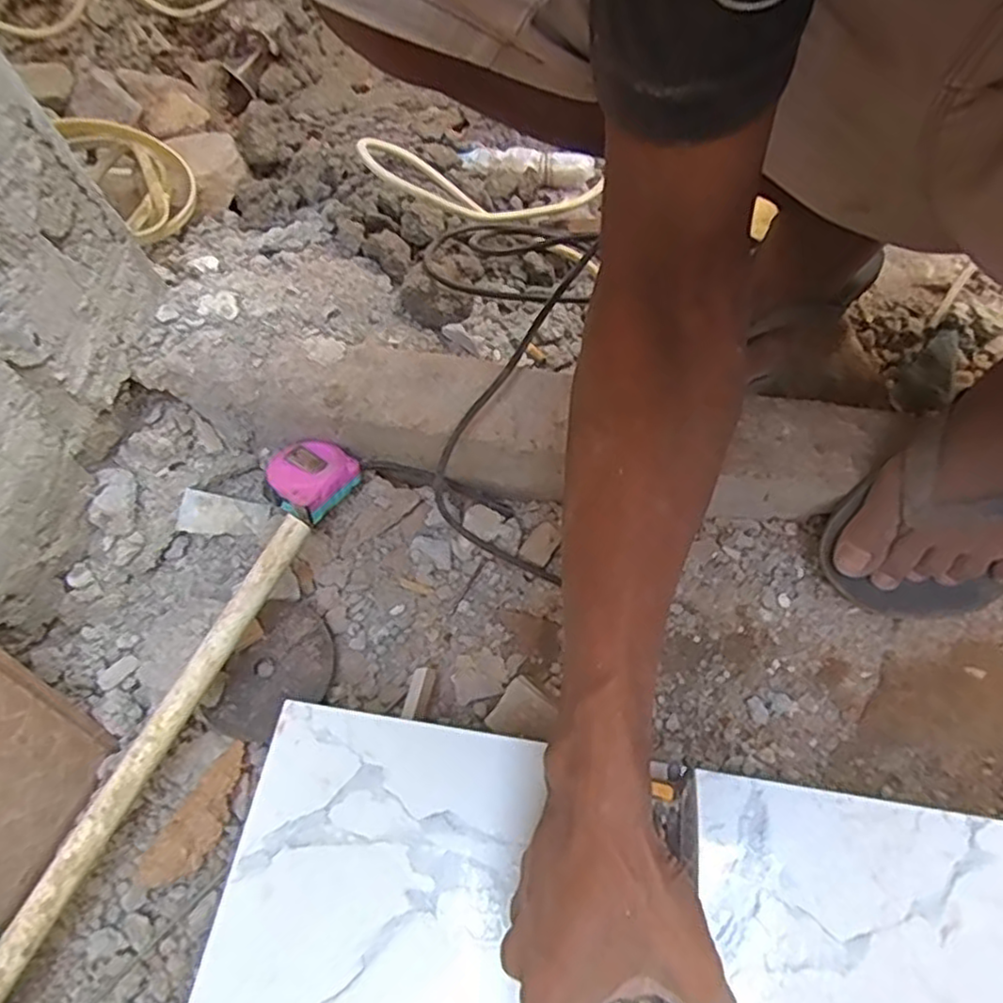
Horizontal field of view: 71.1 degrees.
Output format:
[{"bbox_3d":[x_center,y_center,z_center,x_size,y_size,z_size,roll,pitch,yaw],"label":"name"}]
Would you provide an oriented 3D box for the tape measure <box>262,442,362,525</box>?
[{"bbox_3d":[-0.153,-0.021,0.557,0.060,0.026,0.066,31,66,20],"label":"tape measure"}]

